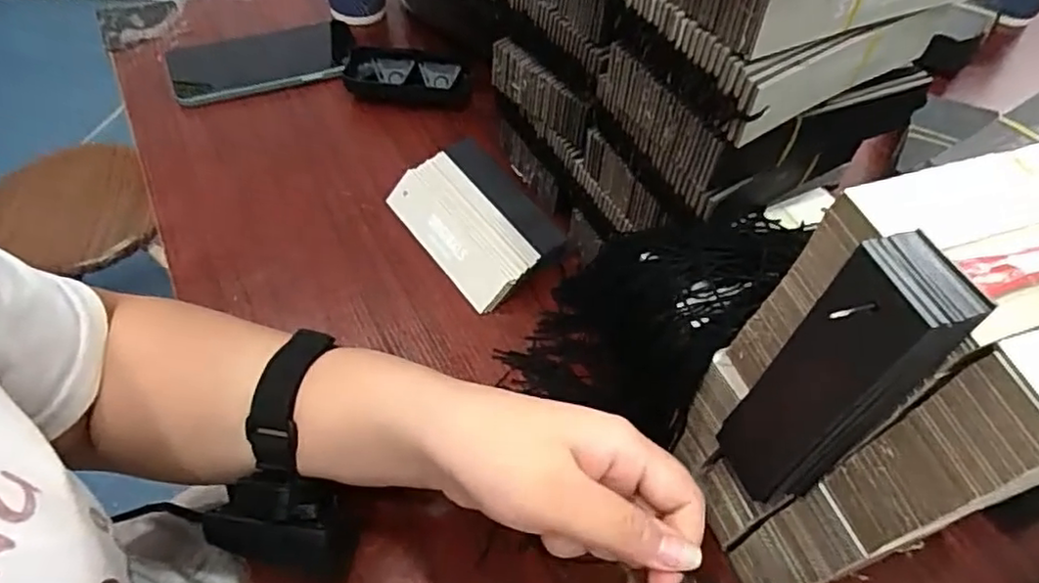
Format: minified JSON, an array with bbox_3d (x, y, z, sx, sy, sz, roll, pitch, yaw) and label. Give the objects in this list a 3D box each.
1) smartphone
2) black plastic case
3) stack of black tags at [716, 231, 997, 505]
[{"bbox_3d":[-0.235,-0.203,0.576,0.140,0.015,0.083,-14,56,-14],"label":"smartphone"},{"bbox_3d":[-0.097,-0.185,0.566,0.105,0.020,0.055,4,53,-1],"label":"black plastic case"},{"bbox_3d":[0.110,0.035,0.232,0.027,0.124,0.037,-21,57,-18],"label":"stack of black tags"}]

